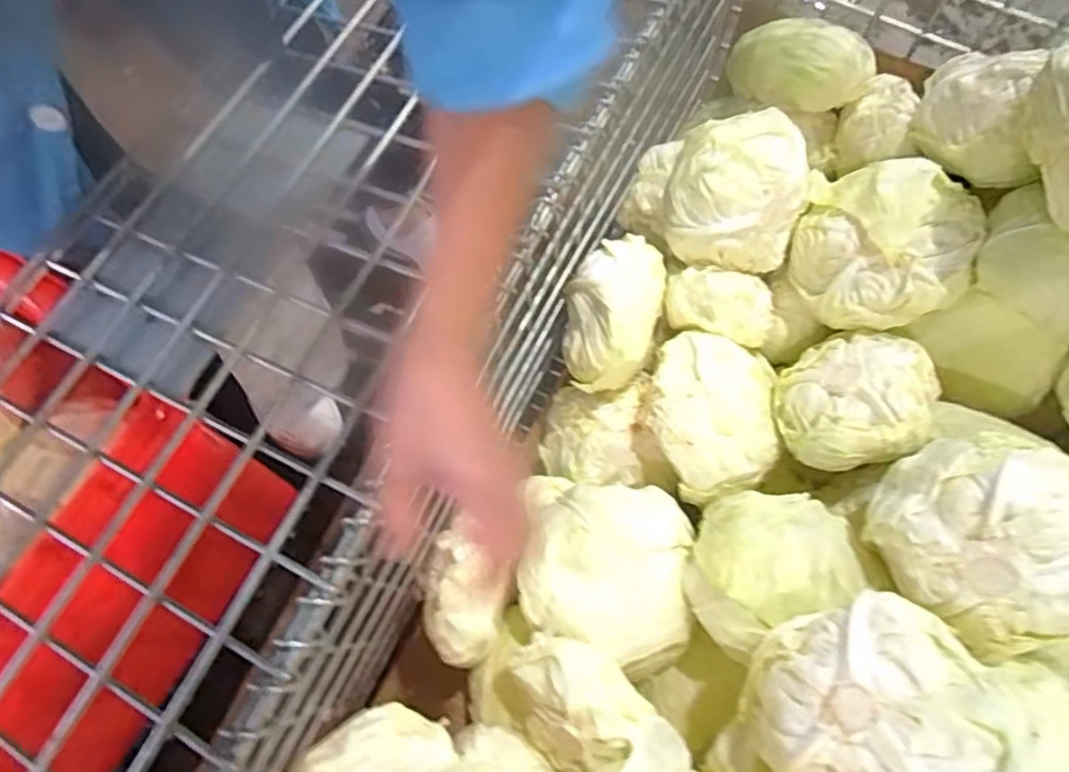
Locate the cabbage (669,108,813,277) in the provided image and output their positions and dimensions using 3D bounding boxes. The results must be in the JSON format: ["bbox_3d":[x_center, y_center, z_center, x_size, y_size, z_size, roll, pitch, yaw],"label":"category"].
[{"bbox_3d":[0.213,-0.205,0.673,0.137,0.101,0.139,13,70,4],"label":"cabbage"}]

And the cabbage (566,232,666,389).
[{"bbox_3d":[0.087,-0.079,0.695,0.105,0.099,0.164,7,70,2],"label":"cabbage"}]

